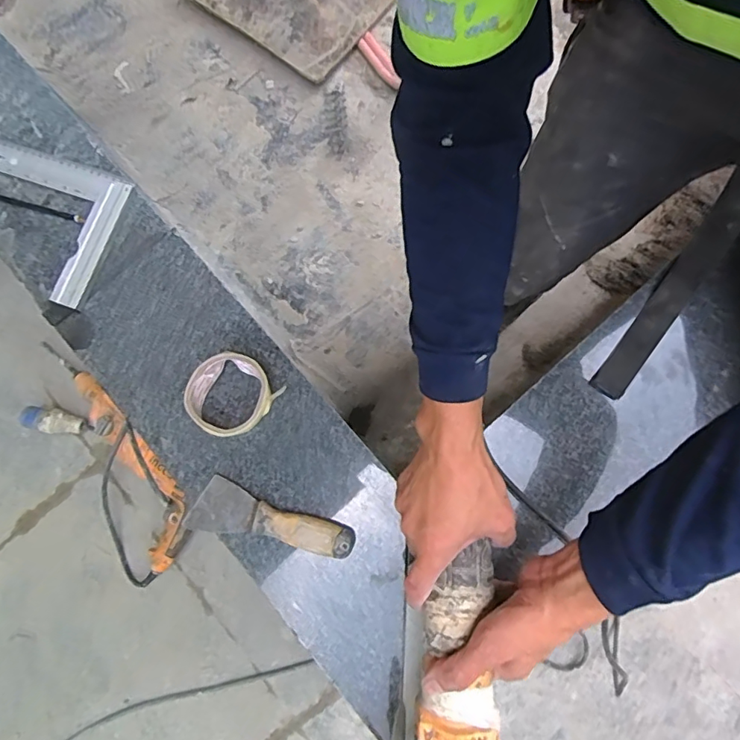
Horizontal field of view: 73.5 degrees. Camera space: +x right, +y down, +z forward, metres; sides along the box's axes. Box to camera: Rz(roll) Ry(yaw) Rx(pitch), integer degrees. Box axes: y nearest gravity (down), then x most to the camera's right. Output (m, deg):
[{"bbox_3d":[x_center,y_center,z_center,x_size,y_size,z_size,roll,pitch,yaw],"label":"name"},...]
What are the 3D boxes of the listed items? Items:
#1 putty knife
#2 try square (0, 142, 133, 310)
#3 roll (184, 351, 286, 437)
[{"bbox_3d":[-0.102,0.149,0.507,0.172,0.026,0.053,9,82,6],"label":"putty knife"},{"bbox_3d":[-0.484,-0.213,0.600,0.376,0.013,0.157,21,80,12],"label":"try square"},{"bbox_3d":[-0.149,0.027,0.522,0.082,0.026,0.086,-1,81,4],"label":"roll"}]

